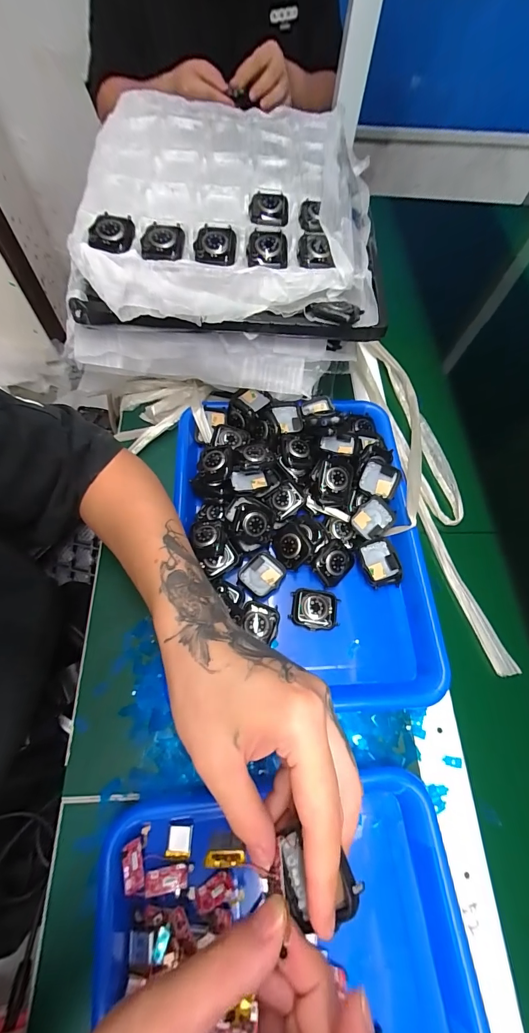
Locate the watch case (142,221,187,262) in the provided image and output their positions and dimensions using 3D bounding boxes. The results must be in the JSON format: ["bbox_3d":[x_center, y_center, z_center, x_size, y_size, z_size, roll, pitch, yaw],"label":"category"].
[{"bbox_3d":[-0.099,-0.266,0.352,0.041,0.016,0.051,-6,66,-5],"label":"watch case"}]

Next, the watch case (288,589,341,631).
[{"bbox_3d":[0.049,0.091,0.353,0.046,0.009,0.037,7,66,1],"label":"watch case"}]

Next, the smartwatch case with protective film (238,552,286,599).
[{"bbox_3d":[-0.003,0.060,0.366,0.037,0.011,0.042,39,70,14],"label":"smartwatch case with protective film"}]

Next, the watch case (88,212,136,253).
[{"bbox_3d":[-0.148,-0.274,0.349,0.041,0.010,0.051,2,66,-2],"label":"watch case"}]

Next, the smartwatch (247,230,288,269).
[{"bbox_3d":[0.003,-0.260,0.352,0.039,0.013,0.053,2,66,-2],"label":"smartwatch"}]

